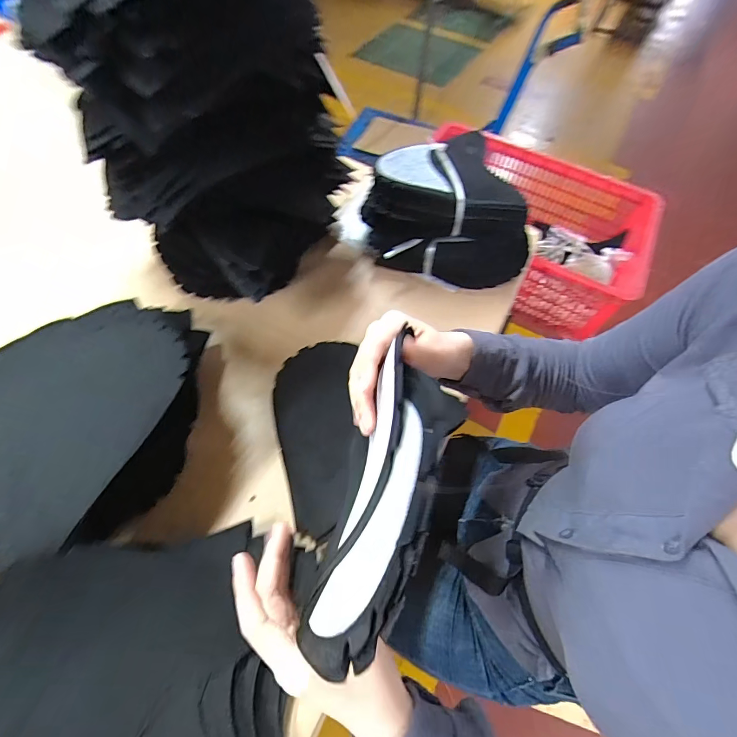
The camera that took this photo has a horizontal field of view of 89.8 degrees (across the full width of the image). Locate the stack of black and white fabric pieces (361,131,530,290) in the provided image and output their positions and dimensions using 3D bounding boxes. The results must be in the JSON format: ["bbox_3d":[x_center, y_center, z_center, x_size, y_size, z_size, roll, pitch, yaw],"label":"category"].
[{"bbox_3d":[0.121,-0.287,0.649,0.248,0.154,0.231,7,61,0],"label":"stack of black and white fabric pieces"}]

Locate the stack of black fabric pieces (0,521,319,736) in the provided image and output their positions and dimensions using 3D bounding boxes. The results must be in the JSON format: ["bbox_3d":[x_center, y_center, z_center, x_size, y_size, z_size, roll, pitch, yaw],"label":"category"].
[{"bbox_3d":[-0.195,0.291,0.326,0.302,0.060,0.273,8,60,-13],"label":"stack of black fabric pieces"}]

